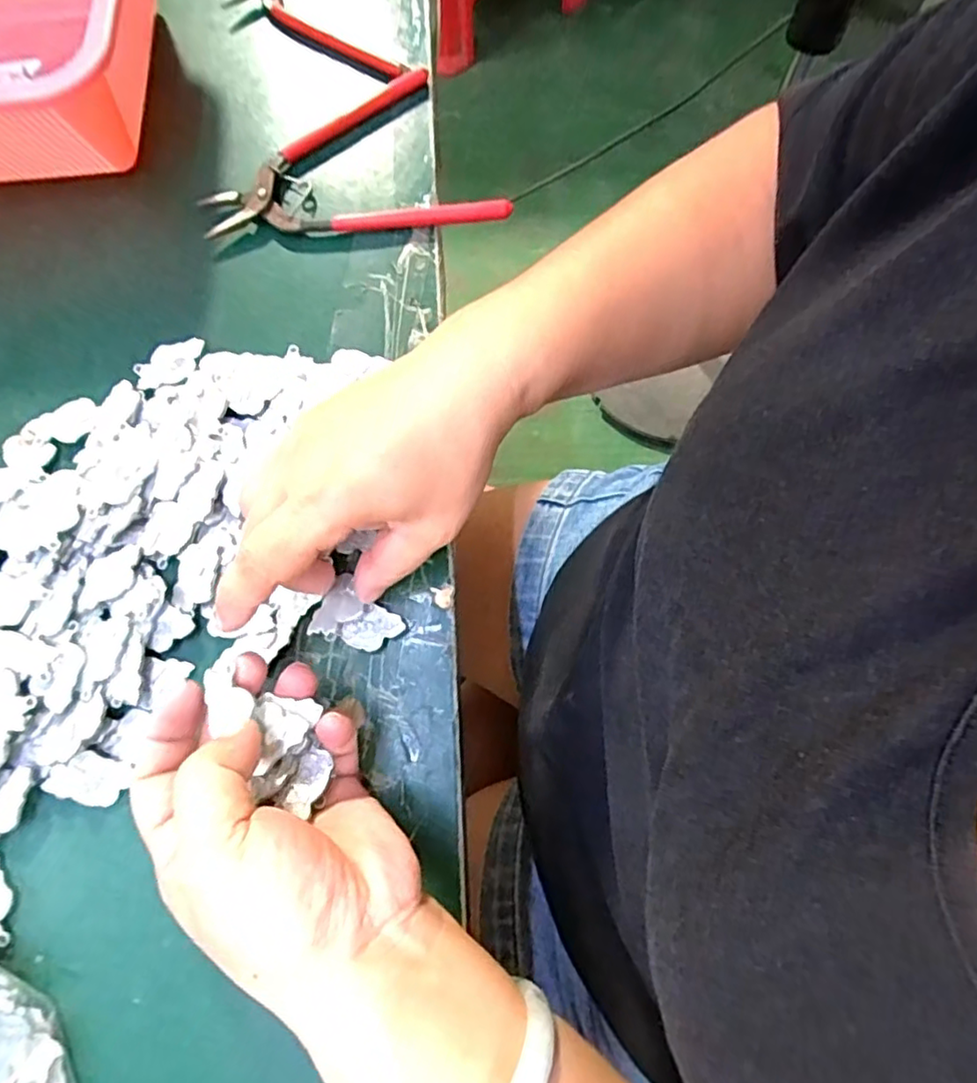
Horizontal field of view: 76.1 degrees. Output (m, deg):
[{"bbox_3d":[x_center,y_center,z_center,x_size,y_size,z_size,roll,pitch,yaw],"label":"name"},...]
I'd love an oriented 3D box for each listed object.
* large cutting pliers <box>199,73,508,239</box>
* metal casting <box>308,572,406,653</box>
[{"bbox_3d":[-0.073,-0.217,0.349,0.163,0.012,0.101,-2,75,2],"label":"large cutting pliers"},{"bbox_3d":[-0.057,0.033,0.281,0.038,0.008,0.029,18,77,6],"label":"metal casting"}]

